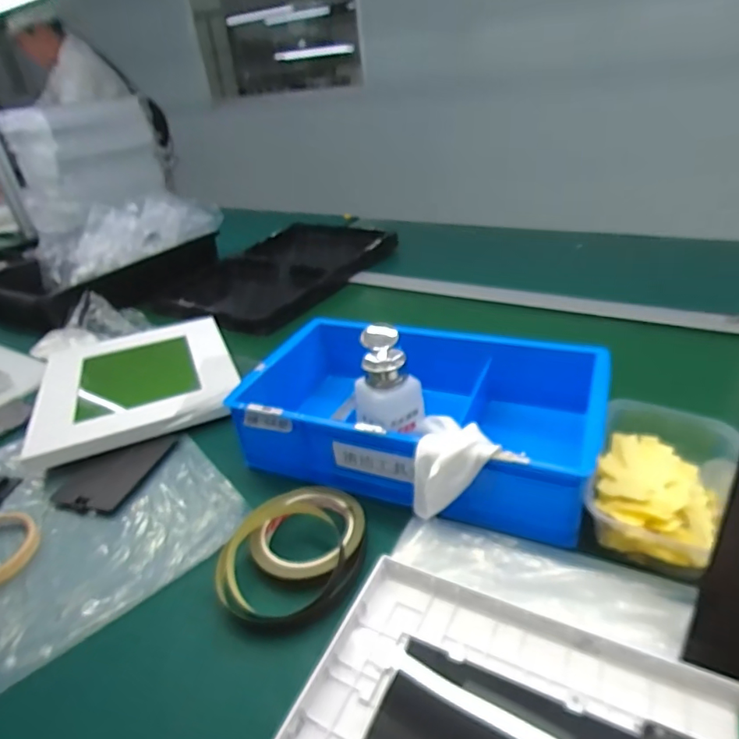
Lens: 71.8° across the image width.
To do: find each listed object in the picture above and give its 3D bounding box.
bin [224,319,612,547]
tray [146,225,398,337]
[{"bbox_3d":[0.055,0.036,0.537,0.348,0.079,0.231,10,34,26],"label":"bin"},{"bbox_3d":[-0.175,-0.200,1.061,0.310,0.060,0.480,13,36,30],"label":"tray"}]

